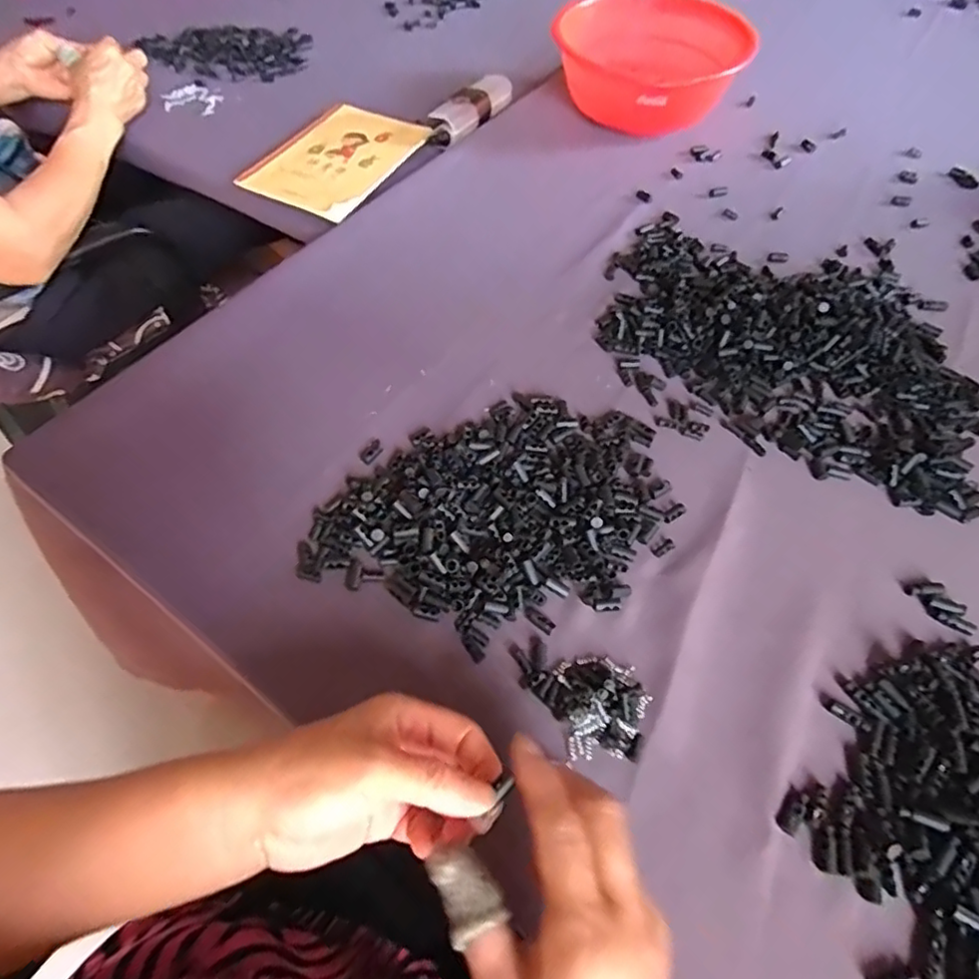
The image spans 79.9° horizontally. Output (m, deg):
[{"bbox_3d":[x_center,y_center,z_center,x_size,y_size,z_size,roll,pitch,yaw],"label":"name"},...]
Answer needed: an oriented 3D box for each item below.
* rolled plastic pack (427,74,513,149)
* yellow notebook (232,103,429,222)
[{"bbox_3d":[-0.020,-0.492,0.748,0.041,0.030,0.176,26,60,15],"label":"rolled plastic pack"},{"bbox_3d":[-0.186,-0.403,0.708,0.153,0.009,0.210,22,60,13],"label":"yellow notebook"}]

